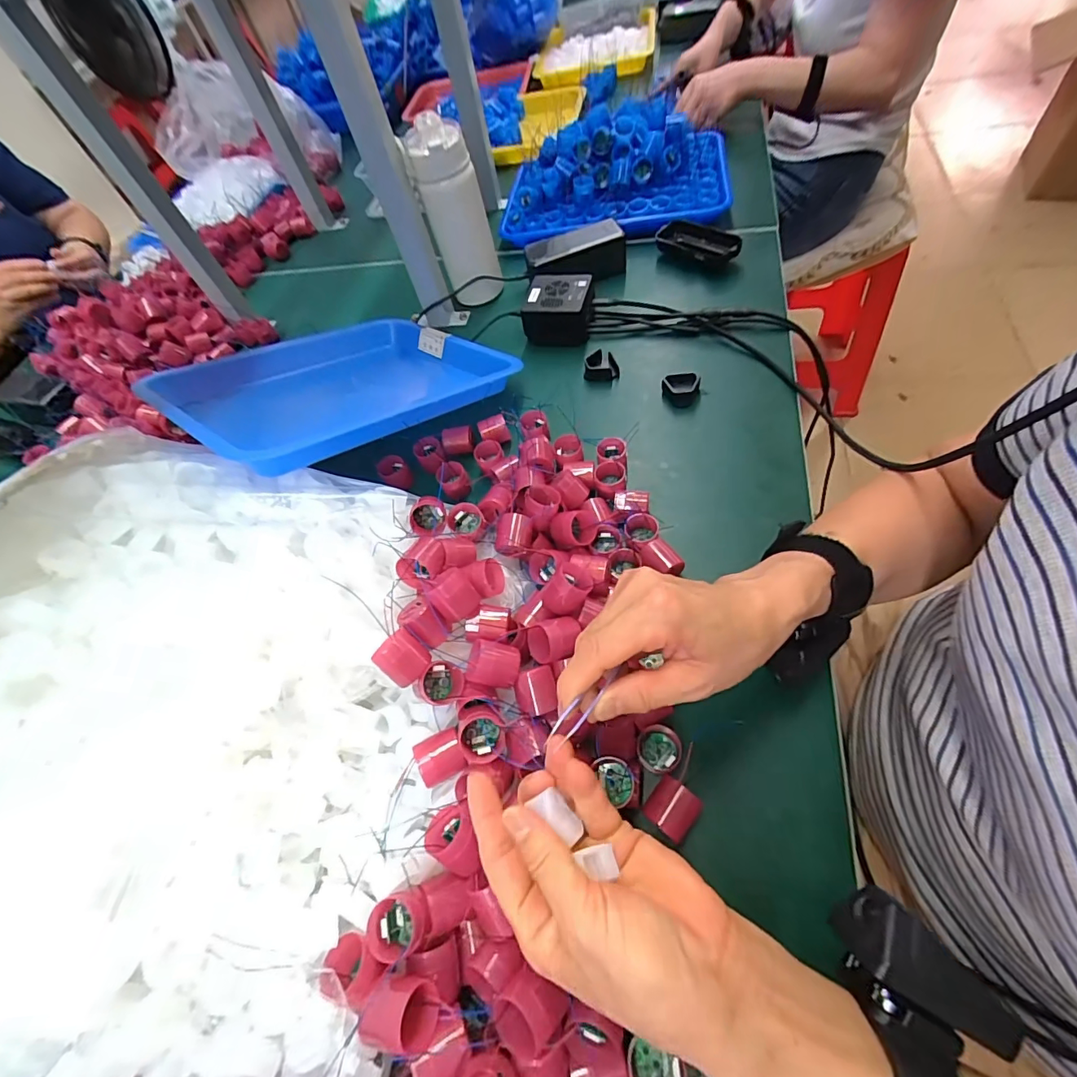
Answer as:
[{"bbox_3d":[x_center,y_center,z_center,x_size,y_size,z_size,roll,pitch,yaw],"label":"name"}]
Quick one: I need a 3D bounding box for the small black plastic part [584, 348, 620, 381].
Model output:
[{"bbox_3d":[0.074,-0.205,0.561,0.039,0.018,0.043,-1,59,10],"label":"small black plastic part"}]

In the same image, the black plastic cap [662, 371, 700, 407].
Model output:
[{"bbox_3d":[0.153,-0.161,0.520,0.038,0.020,0.038,14,63,19],"label":"black plastic cap"}]

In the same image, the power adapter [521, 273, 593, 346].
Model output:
[{"bbox_3d":[0.027,-0.287,0.600,0.081,0.053,0.079,4,60,13],"label":"power adapter"}]

